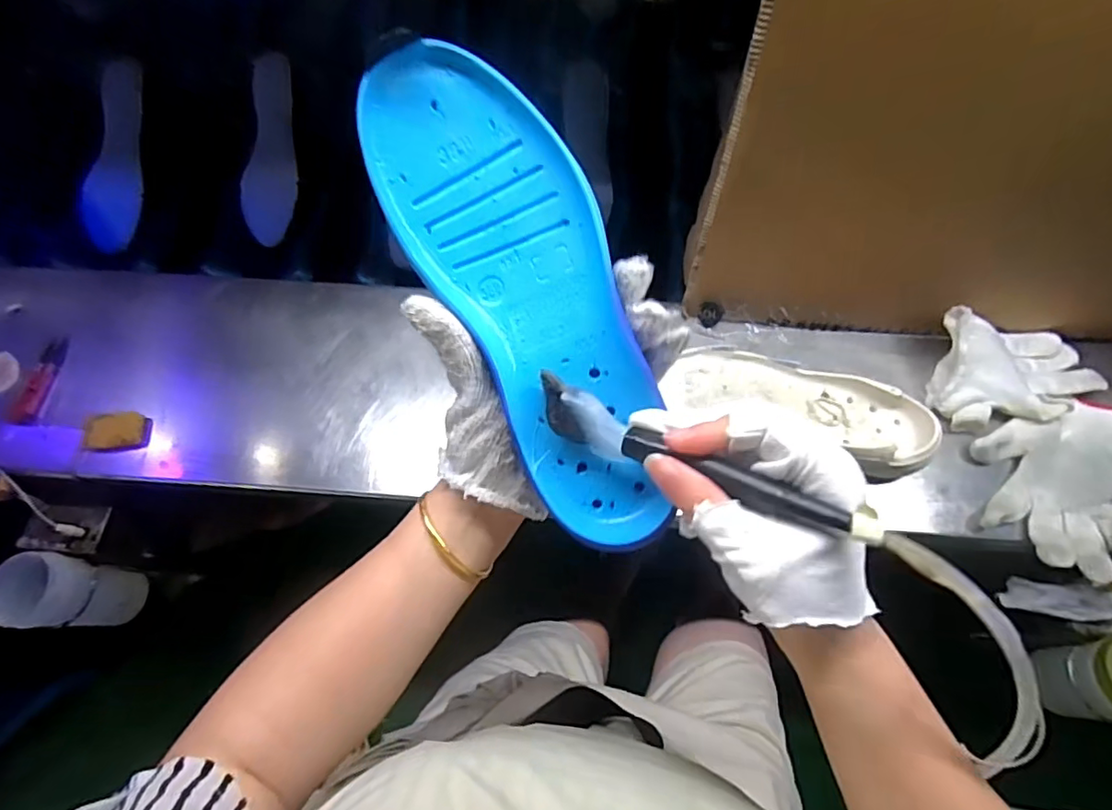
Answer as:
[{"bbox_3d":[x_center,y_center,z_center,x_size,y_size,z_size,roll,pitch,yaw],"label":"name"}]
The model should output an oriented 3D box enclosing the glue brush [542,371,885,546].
[{"bbox_3d":[0.061,0.025,0.261,0.158,0.033,0.017,21,68,27],"label":"glue brush"}]

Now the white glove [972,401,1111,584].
[{"bbox_3d":[0.460,0.069,0.519,0.135,0.032,0.160,13,67,7],"label":"white glove"}]

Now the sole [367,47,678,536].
[{"bbox_3d":[-0.012,-0.051,0.291,0.087,0.030,0.252,-25,95,-9],"label":"sole"}]

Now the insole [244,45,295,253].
[{"bbox_3d":[-0.357,-0.318,0.710,0.062,0.012,0.234,1,90,-4],"label":"insole"}]

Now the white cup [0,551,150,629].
[{"bbox_3d":[-0.513,0.203,0.609,0.070,0.123,0.069,6,67,5],"label":"white cup"}]

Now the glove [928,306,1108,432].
[{"bbox_3d":[0.449,-0.031,0.548,0.159,0.050,0.108,2,66,3],"label":"glove"}]

